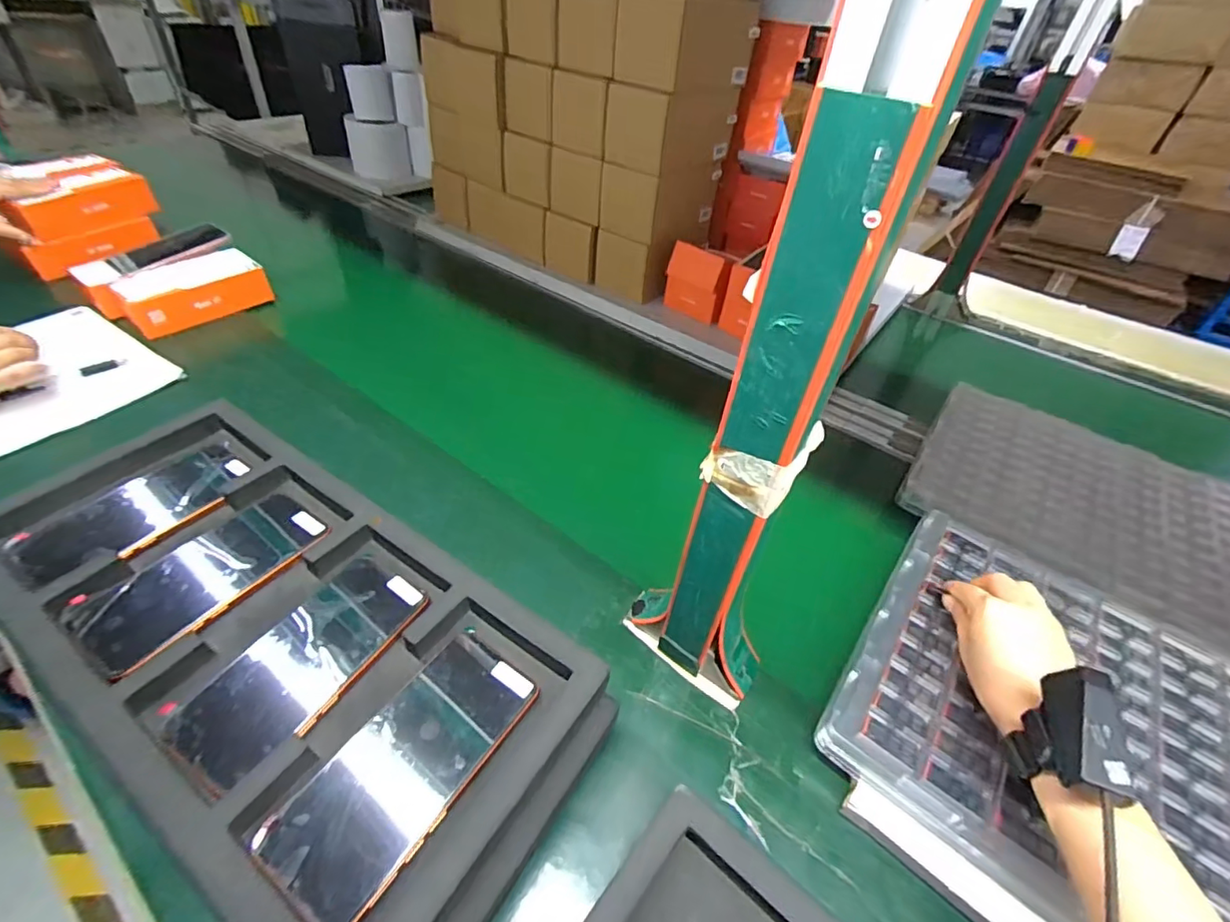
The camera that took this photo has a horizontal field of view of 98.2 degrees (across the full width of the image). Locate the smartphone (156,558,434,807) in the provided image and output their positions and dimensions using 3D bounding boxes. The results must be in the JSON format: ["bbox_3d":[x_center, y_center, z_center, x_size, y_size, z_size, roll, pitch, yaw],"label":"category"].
[{"bbox_3d":[-0.218,0.136,0.375,0.082,0.015,0.164,26,46,20],"label":"smartphone"}]

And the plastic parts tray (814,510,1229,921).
[{"bbox_3d":[0.425,0.239,0.400,0.453,0.015,0.313,31,48,25],"label":"plastic parts tray"}]

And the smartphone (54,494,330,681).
[{"bbox_3d":[-0.323,0.084,0.421,0.092,0.014,0.160,27,46,21],"label":"smartphone"}]

